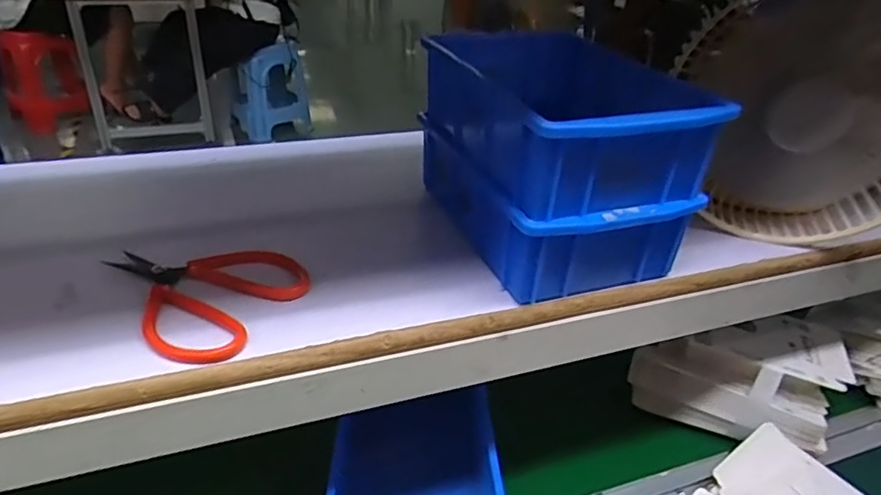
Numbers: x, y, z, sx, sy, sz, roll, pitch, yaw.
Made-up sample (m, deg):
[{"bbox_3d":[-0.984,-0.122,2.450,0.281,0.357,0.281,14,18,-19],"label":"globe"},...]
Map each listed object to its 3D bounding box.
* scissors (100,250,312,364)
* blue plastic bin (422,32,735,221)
[{"bbox_3d":[-0.148,0.025,0.362,0.109,0.012,0.092,17,34,20],"label":"scissors"},{"bbox_3d":[0.082,-0.090,0.405,0.132,0.059,0.193,-10,34,-21],"label":"blue plastic bin"}]

